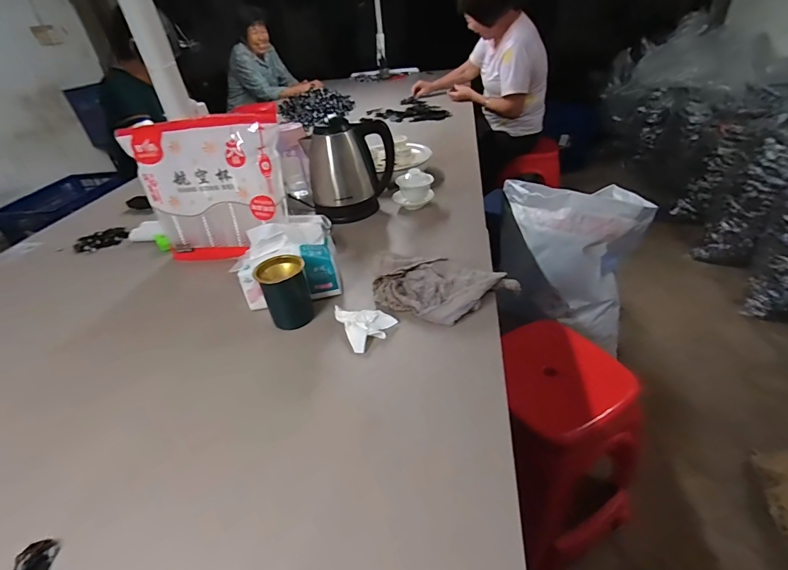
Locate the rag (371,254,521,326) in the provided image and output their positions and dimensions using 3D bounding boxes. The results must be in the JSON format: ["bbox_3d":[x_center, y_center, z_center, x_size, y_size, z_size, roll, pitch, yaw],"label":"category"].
[{"bbox_3d":[0.083,0.004,0.658,0.246,0.054,0.145,0,36,7],"label":"rag"}]

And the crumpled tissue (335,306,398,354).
[{"bbox_3d":[-0.041,0.060,0.619,0.079,0.033,0.083,-21,39,-20],"label":"crumpled tissue"}]

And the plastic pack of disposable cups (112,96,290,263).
[{"bbox_3d":[-0.372,-0.191,0.811,0.314,0.274,0.069,-2,36,4],"label":"plastic pack of disposable cups"}]

